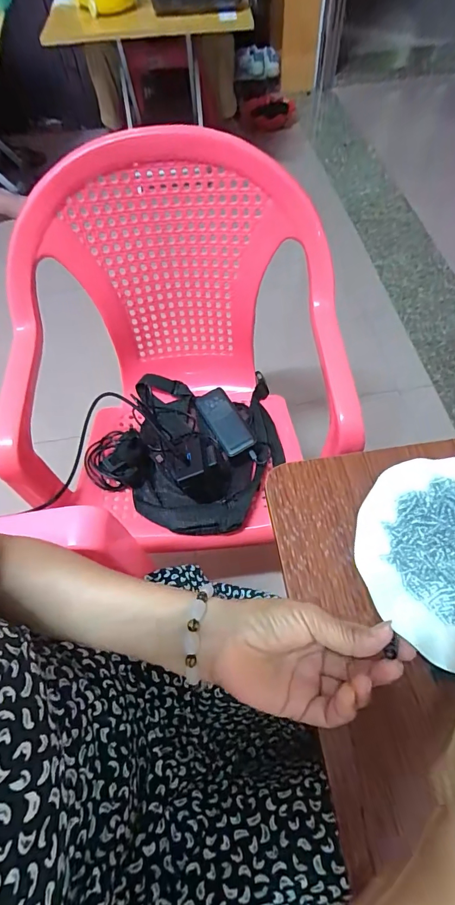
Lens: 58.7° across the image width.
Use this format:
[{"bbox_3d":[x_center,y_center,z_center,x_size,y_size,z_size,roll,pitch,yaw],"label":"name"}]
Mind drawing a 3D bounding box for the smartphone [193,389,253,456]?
[{"bbox_3d":[-0.005,-0.054,0.688,0.056,0.016,0.133,-29,65,-12],"label":"smartphone"}]

